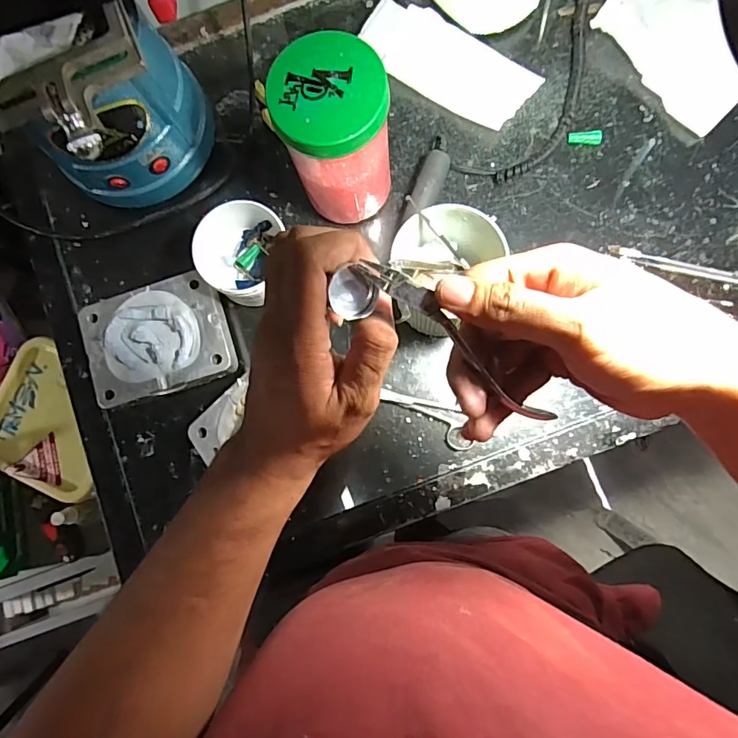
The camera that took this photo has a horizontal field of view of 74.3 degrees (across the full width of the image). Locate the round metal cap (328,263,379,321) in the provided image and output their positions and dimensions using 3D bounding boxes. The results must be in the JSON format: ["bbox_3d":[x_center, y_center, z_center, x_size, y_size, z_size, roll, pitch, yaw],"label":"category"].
[{"bbox_3d":[-0.008,-0.035,0.230,0.021,0.011,0.021,0,83,4],"label":"round metal cap"}]

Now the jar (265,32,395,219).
[{"bbox_3d":[-0.030,-0.207,0.457,0.094,0.159,0.093,-11,83,2],"label":"jar"}]

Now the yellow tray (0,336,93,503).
[{"bbox_3d":[-0.432,0.075,0.619,0.117,0.021,0.205,-19,82,1],"label":"yellow tray"}]

